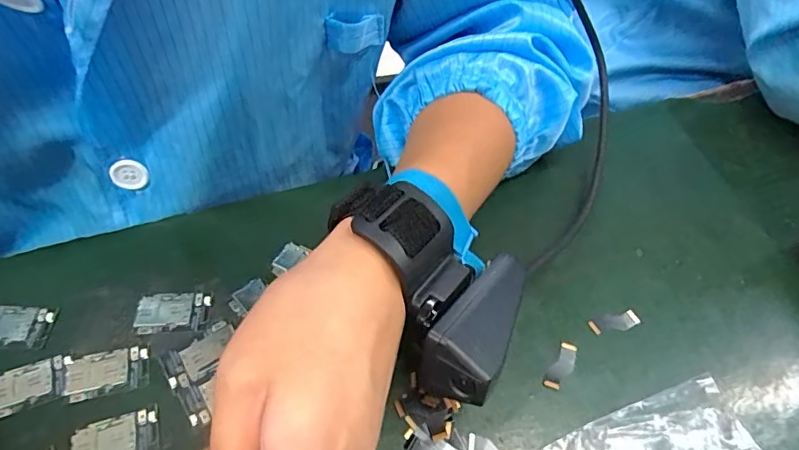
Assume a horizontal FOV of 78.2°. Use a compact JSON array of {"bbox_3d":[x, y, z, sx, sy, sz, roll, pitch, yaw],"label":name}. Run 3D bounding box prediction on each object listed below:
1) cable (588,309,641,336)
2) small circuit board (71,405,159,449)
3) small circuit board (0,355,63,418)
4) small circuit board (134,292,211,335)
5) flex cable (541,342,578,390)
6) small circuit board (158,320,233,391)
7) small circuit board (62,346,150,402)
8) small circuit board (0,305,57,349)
[{"bbox_3d":[0.118,0.053,0.269,0.027,0.004,0.009,-13,58,-9],"label":"cable"},{"bbox_3d":[-0.135,0.101,0.232,0.038,0.004,0.022,-16,58,-11],"label":"small circuit board"},{"bbox_3d":[-0.185,0.080,0.243,0.034,0.004,0.022,-18,59,-12],"label":"small circuit board"},{"bbox_3d":[-0.123,0.046,0.265,0.039,0.004,0.022,-5,57,-4],"label":"small circuit board"},{"bbox_3d":[0.085,0.073,0.256,0.011,0.004,0.028,31,62,18],"label":"flex cable"},{"bbox_3d":[-0.103,0.067,0.254,0.037,0.004,0.023,-31,62,-19],"label":"small circuit board"},{"bbox_3d":[-0.148,0.074,0.247,0.041,0.004,0.023,-11,57,-8],"label":"small circuit board"},{"bbox_3d":[-0.204,0.053,0.259,0.038,0.006,0.022,2,57,1],"label":"small circuit board"}]

